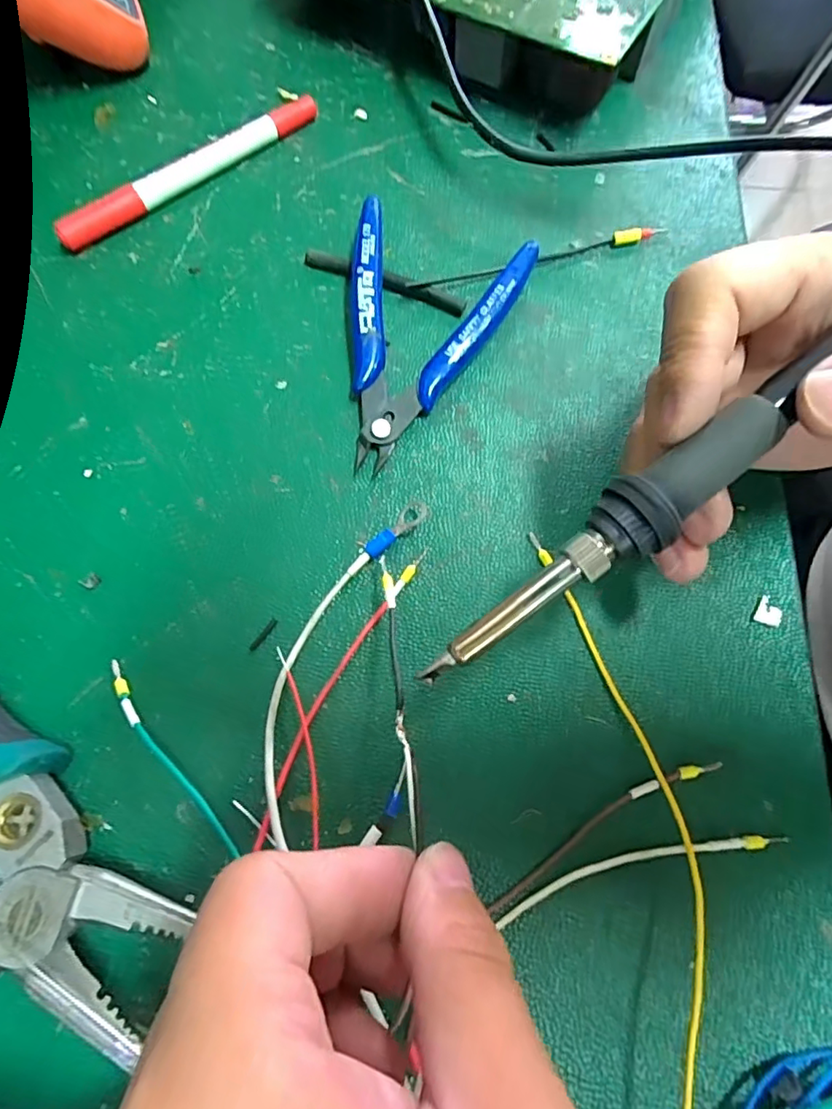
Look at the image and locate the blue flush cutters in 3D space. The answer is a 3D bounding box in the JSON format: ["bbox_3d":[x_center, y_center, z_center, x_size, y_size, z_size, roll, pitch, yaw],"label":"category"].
[{"bbox_3d":[0.000,-0.088,0.225,0.073,0.020,0.111,15,71,4],"label":"blue flush cutters"}]

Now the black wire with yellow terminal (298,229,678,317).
[{"bbox_3d":[0.034,-0.126,0.245,0.163,0.007,0.040,-5,71,-3],"label":"black wire with yellow terminal"}]

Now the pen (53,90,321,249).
[{"bbox_3d":[-0.104,-0.181,0.259,0.137,0.011,0.010,-39,76,-13],"label":"pen"}]

